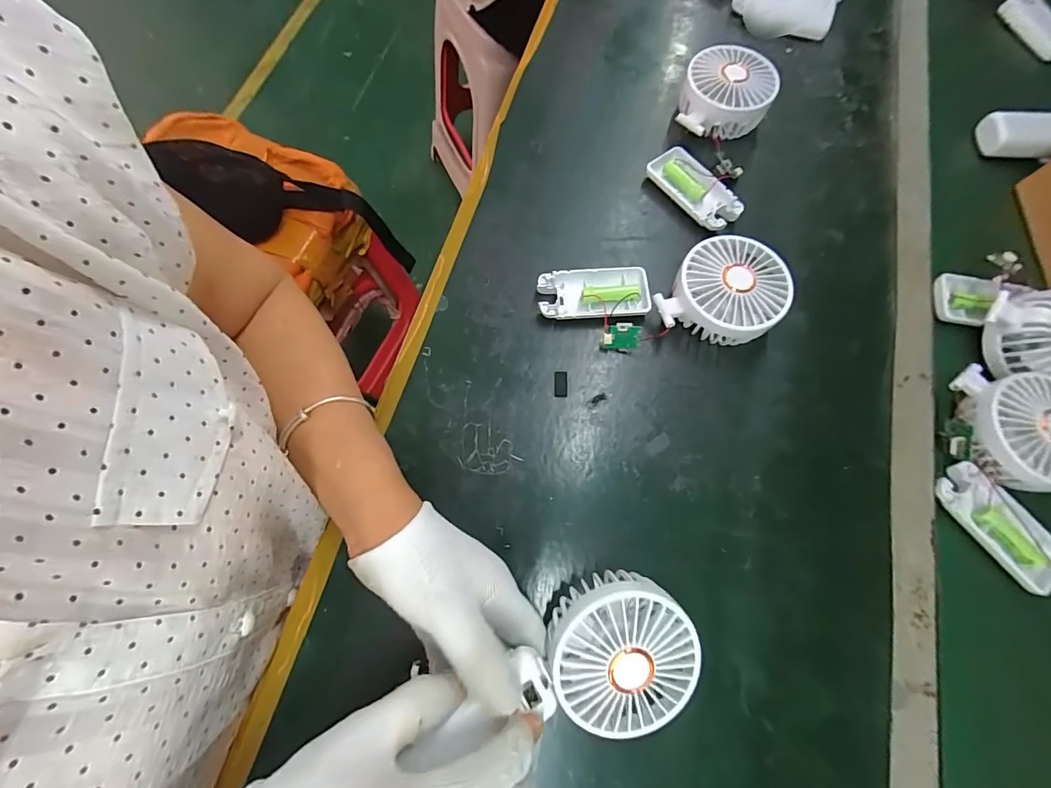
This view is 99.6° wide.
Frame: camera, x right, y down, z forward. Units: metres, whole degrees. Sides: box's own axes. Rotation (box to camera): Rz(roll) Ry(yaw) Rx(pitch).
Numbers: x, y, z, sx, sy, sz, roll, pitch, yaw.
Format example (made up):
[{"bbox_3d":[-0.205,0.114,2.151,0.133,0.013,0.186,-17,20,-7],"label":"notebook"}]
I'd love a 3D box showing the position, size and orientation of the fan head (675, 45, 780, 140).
[{"bbox_3d":[0.203,-0.301,0.451,0.084,0.045,0.088,14,71,5],"label":"fan head"}]

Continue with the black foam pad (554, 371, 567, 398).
[{"bbox_3d":[0.029,-0.008,0.368,0.011,0.004,0.022,1,70,0],"label":"black foam pad"}]

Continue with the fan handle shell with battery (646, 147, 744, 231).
[{"bbox_3d":[0.161,-0.197,0.428,0.044,0.020,0.095,-38,75,-13],"label":"fan handle shell with battery"}]

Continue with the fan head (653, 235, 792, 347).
[{"bbox_3d":[0.164,-0.086,0.376,0.096,0.046,0.084,13,71,4],"label":"fan head"}]

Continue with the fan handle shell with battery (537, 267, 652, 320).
[{"bbox_3d":[0.060,-0.088,0.388,0.096,0.020,0.045,-4,70,-2],"label":"fan handle shell with battery"}]

